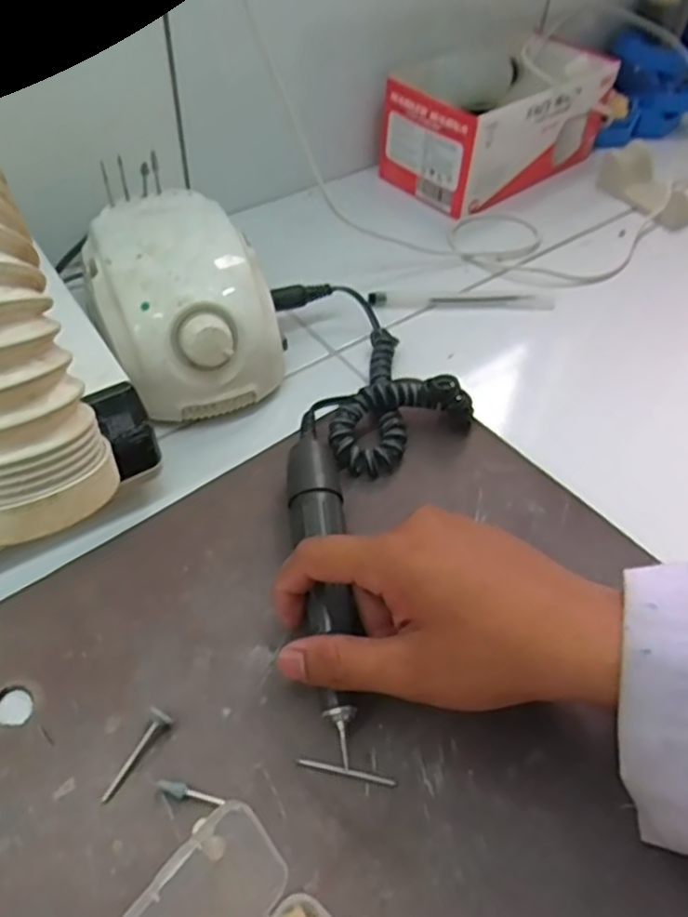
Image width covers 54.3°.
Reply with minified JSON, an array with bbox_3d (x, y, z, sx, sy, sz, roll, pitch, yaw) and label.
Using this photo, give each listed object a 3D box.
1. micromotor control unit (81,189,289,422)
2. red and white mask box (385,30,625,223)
[{"bbox_3d":[-0.100,-0.095,0.425,0.104,0.083,0.134,-22,54,-21],"label":"micromotor control unit"},{"bbox_3d":[0.141,-0.307,0.615,0.201,0.088,0.107,-35,60,-28],"label":"red and white mask box"}]

